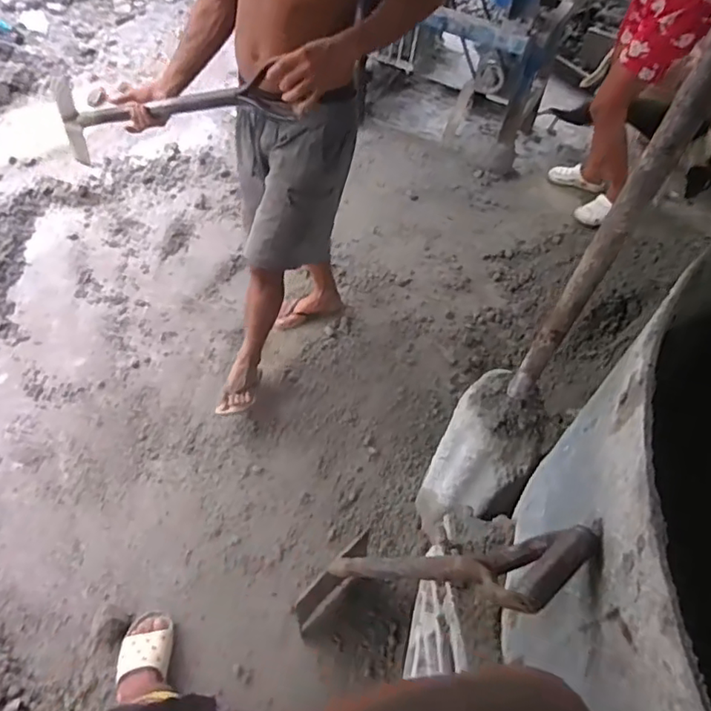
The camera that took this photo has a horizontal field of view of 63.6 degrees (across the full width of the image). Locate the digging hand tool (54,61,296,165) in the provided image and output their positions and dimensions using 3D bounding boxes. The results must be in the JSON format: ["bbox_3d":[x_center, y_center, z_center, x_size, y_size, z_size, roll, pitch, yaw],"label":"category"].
[{"bbox_3d":[-0.487,-0.577,1.368,0.827,0.194,0.095,12,44,34],"label":"digging hand tool"}]

